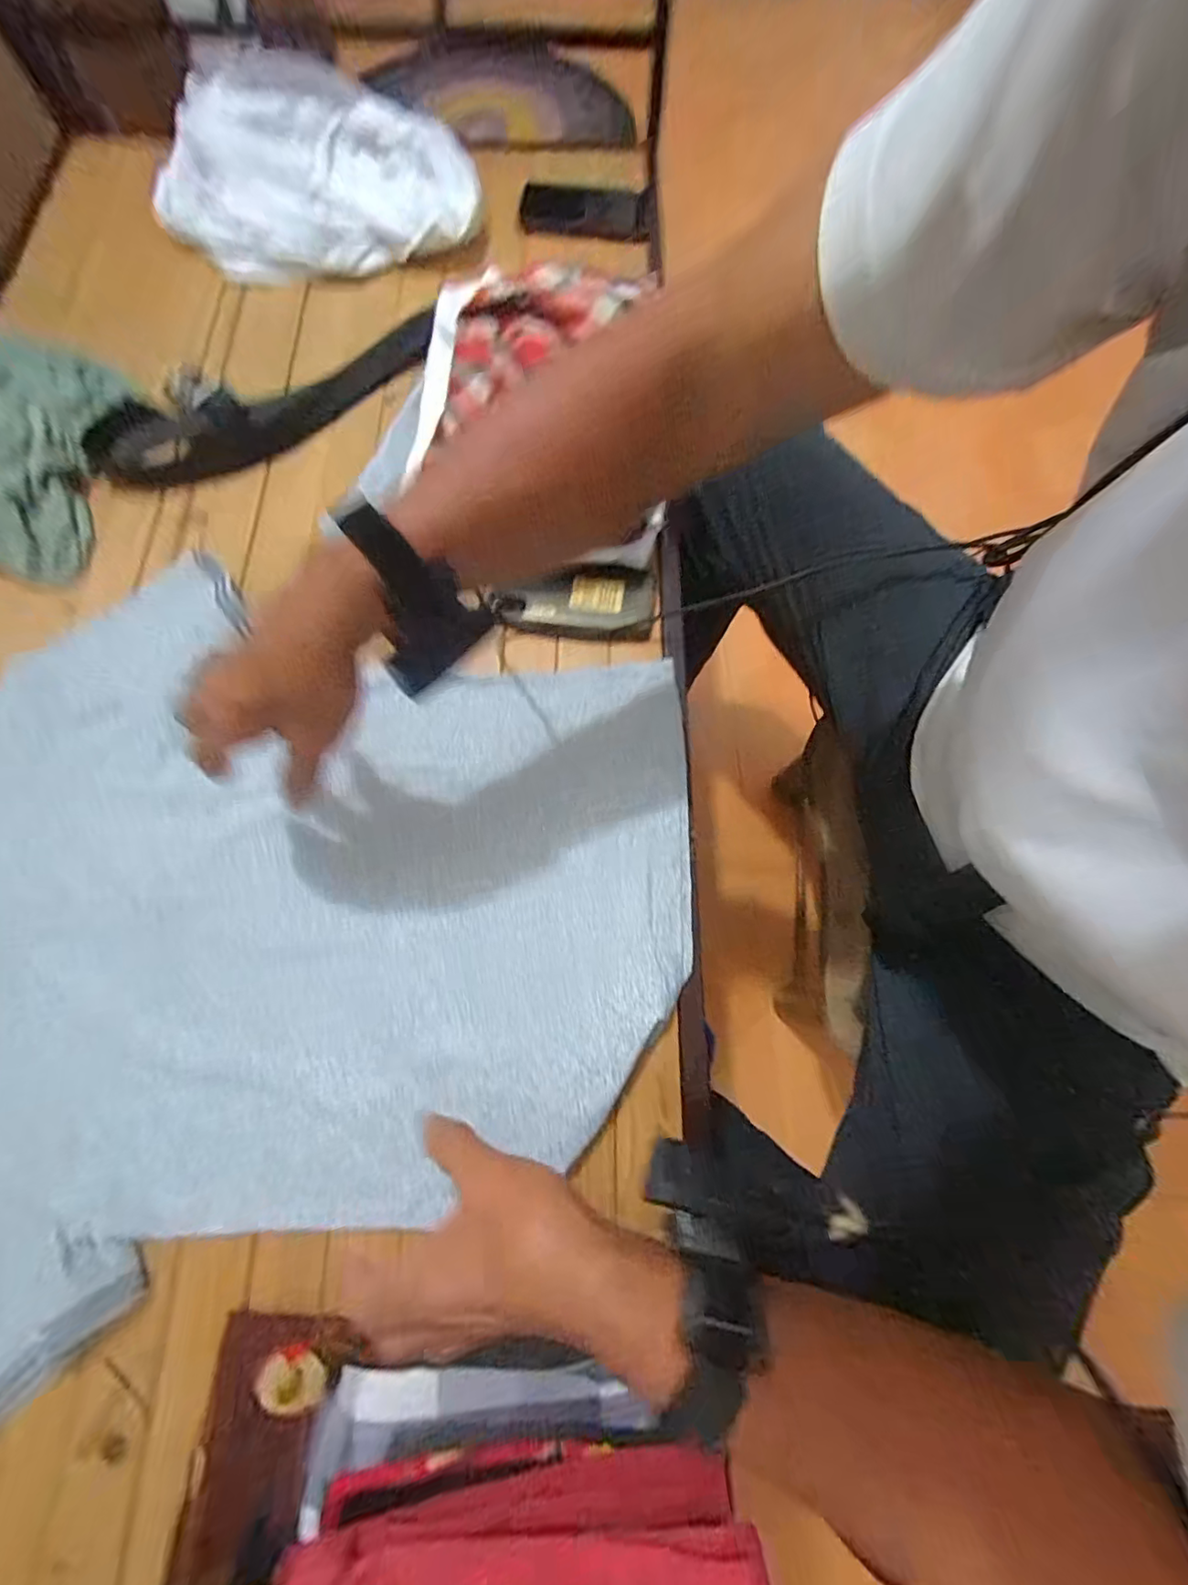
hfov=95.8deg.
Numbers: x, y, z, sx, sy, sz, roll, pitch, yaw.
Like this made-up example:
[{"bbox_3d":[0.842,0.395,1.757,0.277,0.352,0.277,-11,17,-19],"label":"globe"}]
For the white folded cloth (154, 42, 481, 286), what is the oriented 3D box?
[{"bbox_3d":[-0.343,-0.776,0.662,0.373,0.066,0.304,-9,73,-4],"label":"white folded cloth"}]

